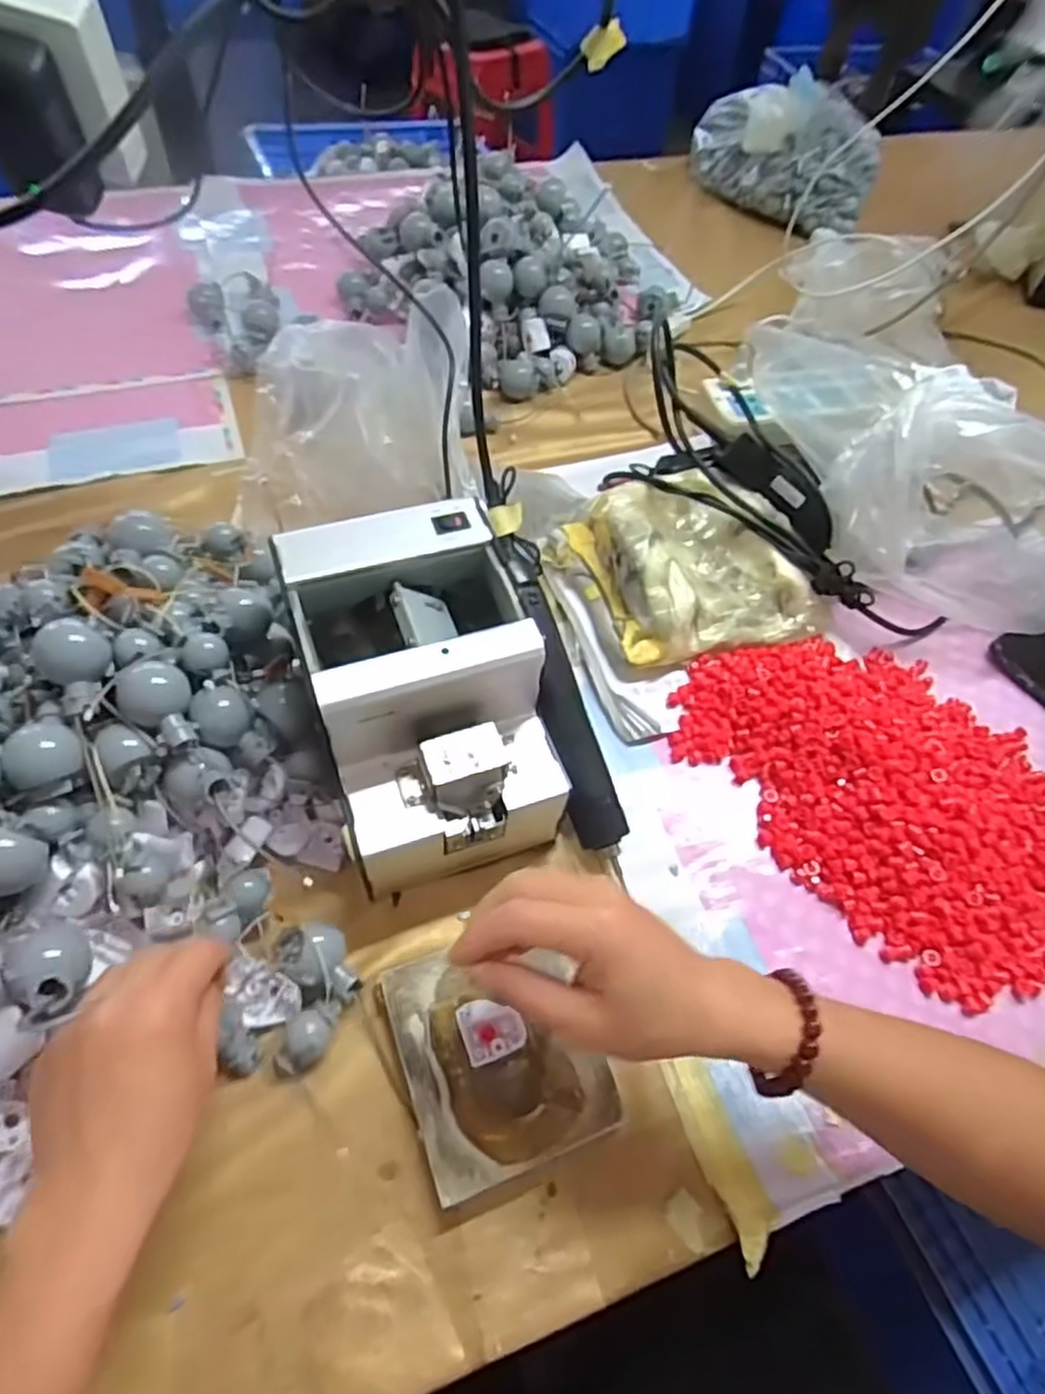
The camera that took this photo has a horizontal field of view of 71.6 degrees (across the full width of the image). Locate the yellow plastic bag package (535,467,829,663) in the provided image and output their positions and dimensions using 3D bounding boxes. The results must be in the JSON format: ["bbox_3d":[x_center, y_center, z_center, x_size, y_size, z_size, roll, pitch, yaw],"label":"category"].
[{"bbox_3d":[0.129,-0.107,0.570,0.182,0.060,0.159,-16,59,-15],"label":"yellow plastic bag package"}]

